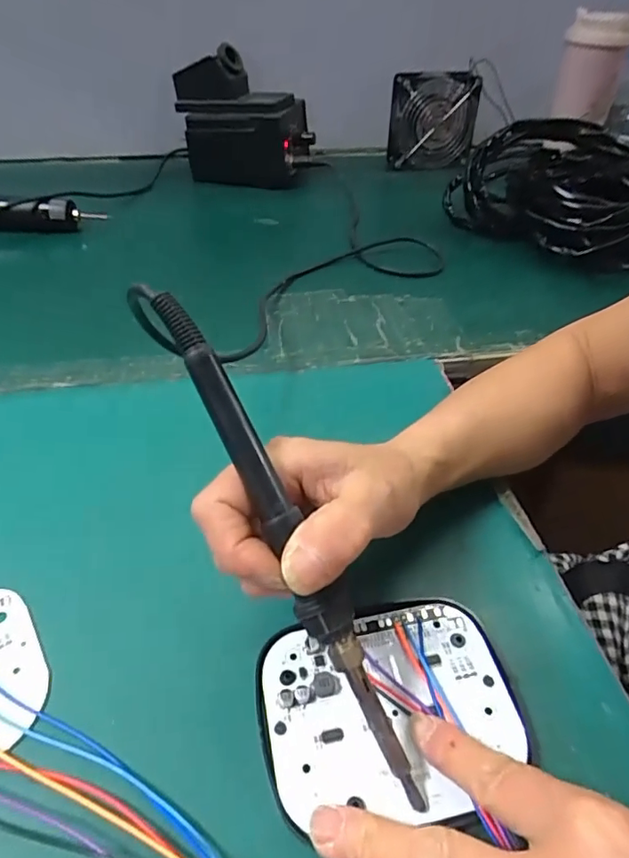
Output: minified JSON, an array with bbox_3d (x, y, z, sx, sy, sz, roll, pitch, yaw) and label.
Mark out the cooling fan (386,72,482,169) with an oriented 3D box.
[{"bbox_3d":[0.168,-0.441,0.766,0.118,0.114,0.040,-13,45,-14],"label":"cooling fan"}]

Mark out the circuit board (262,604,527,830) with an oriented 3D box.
[{"bbox_3d":[0.032,0.118,0.229,0.103,0.006,0.080,-7,43,-8],"label":"circuit board"}]

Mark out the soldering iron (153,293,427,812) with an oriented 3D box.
[{"bbox_3d":[-0.008,0.045,0.204,0.018,0.017,0.213,-25,87,-25],"label":"soldering iron"}]

